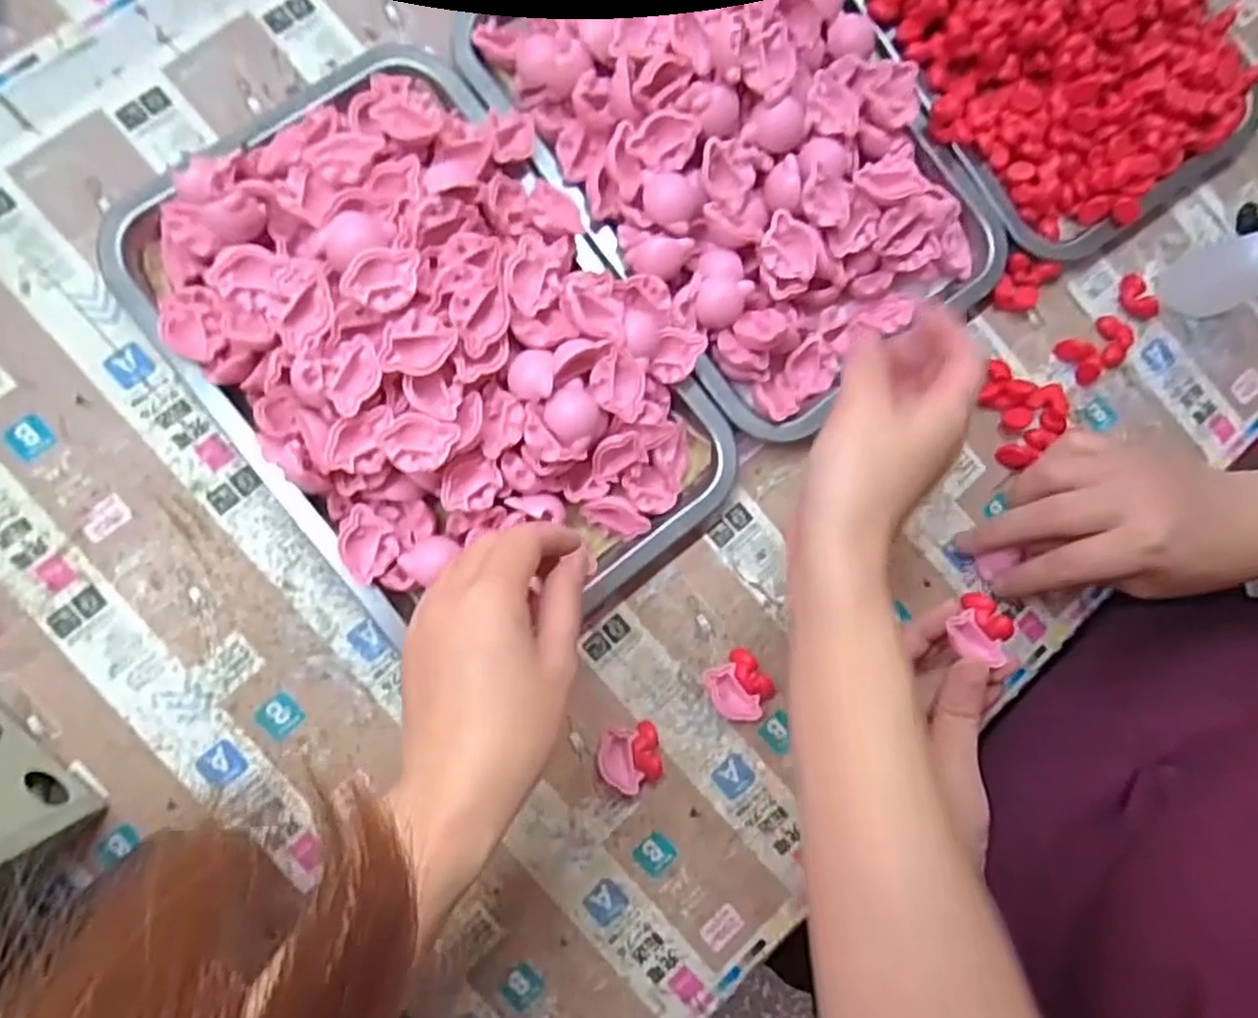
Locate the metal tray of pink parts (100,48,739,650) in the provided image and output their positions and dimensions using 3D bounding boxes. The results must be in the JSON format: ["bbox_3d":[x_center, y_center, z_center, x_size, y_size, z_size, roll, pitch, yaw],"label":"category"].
[{"bbox_3d":[-0.101,-0.089,0.374,0.217,0.069,0.312,-40,92,-10],"label":"metal tray of pink parts"}]

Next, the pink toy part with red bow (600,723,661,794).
[{"bbox_3d":[0.000,0.134,0.396,0.033,0.017,0.035,1,85,-8],"label":"pink toy part with red bow"}]

